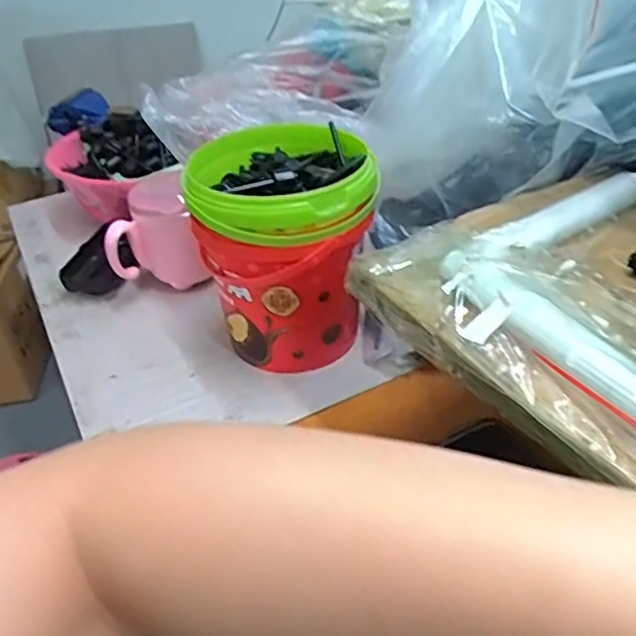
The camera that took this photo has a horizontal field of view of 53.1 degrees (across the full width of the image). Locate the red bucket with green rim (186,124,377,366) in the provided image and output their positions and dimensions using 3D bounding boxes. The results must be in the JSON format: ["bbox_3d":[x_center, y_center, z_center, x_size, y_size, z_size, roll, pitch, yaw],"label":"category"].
[{"bbox_3d":[-0.025,-0.052,0.487,0.121,0.152,0.130,-4,37,3],"label":"red bucket with green rim"}]

